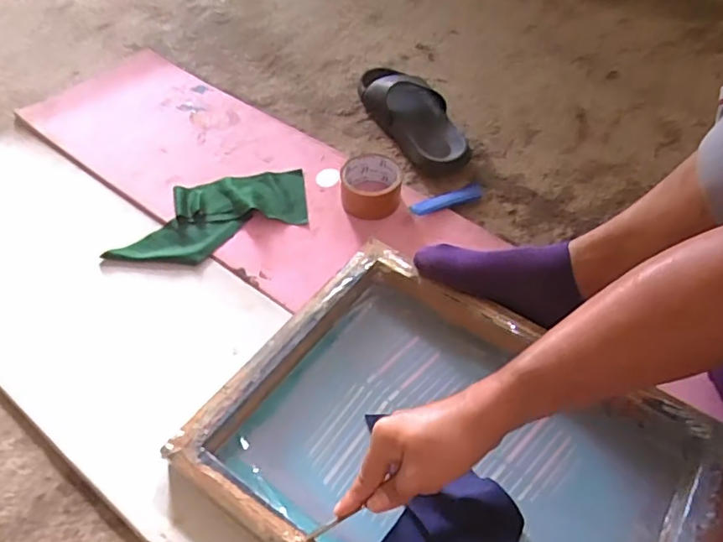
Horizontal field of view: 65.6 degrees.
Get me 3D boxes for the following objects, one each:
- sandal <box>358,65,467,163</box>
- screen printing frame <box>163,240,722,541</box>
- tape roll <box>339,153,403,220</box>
[{"bbox_3d":[0.092,-0.270,0.933,0.118,0.052,0.264,-24,56,-20],"label":"sandal"},{"bbox_3d":[0.090,0.187,0.543,0.457,0.056,0.335,30,56,20],"label":"screen printing frame"},{"bbox_3d":[0.013,-0.123,0.802,0.083,0.054,0.085,1,51,-1],"label":"tape roll"}]

